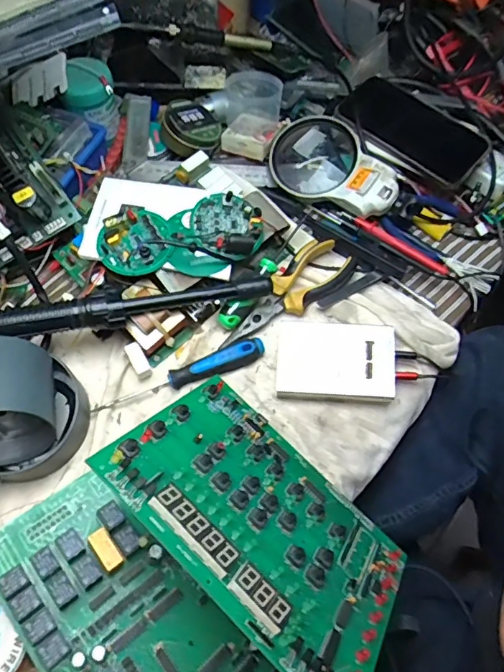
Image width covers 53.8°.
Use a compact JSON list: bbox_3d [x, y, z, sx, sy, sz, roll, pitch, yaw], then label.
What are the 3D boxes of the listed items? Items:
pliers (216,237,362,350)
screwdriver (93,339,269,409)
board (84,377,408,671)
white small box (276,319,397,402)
[{"bbox_3d":[0.037,-0.042,0.480,0.148,0.028,0.049,-38,72,-19],"label":"pliers"},{"bbox_3d":[-0.063,0.035,0.457,0.156,0.017,0.022,-18,67,-11],"label":"screwdriver"},{"bbox_3d":[0.012,0.127,0.355,0.211,0.011,0.157,43,31,10],"label":"board"},{"bbox_3d":[0.077,0.023,0.458,0.104,0.029,0.072,5,64,0],"label":"white small box"}]

